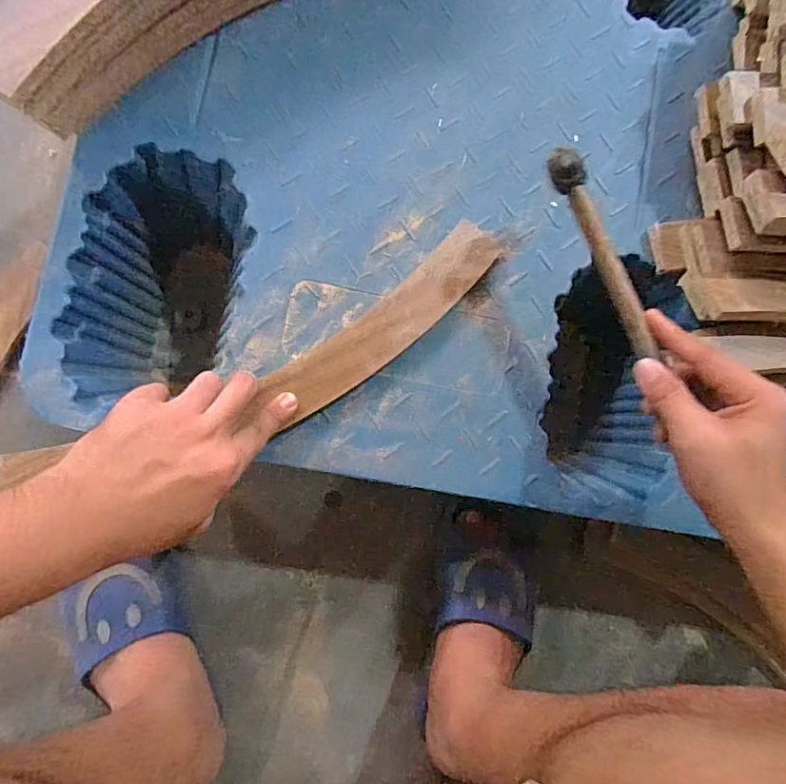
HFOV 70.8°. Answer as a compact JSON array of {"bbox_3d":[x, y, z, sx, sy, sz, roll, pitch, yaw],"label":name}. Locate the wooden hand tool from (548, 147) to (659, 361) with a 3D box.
[{"bbox_3d":[0.157,-0.103,0.410,0.025,0.026,0.166,-26,95,-8],"label":"wooden hand tool"}]

